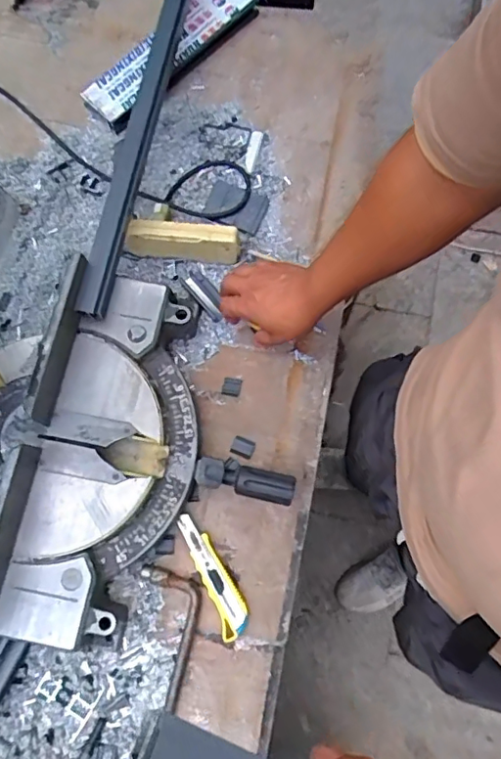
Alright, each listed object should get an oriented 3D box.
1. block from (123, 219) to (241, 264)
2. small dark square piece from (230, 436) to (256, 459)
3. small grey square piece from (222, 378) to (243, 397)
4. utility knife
[{"bbox_3d":[-0.099,-0.207,0.844,0.163,0.048,0.045,4,75,1],"label":"block"},{"bbox_3d":[-0.011,0.095,0.791,0.032,0.007,0.026,20,78,6],"label":"small dark square piece"},{"bbox_3d":[-0.027,0.011,0.818,0.026,0.005,0.027,7,77,3],"label":"small grey square piece"},{"bbox_3d":[-0.047,0.252,0.739,0.040,0.016,0.164,-24,76,-6],"label":"utility knife"}]

